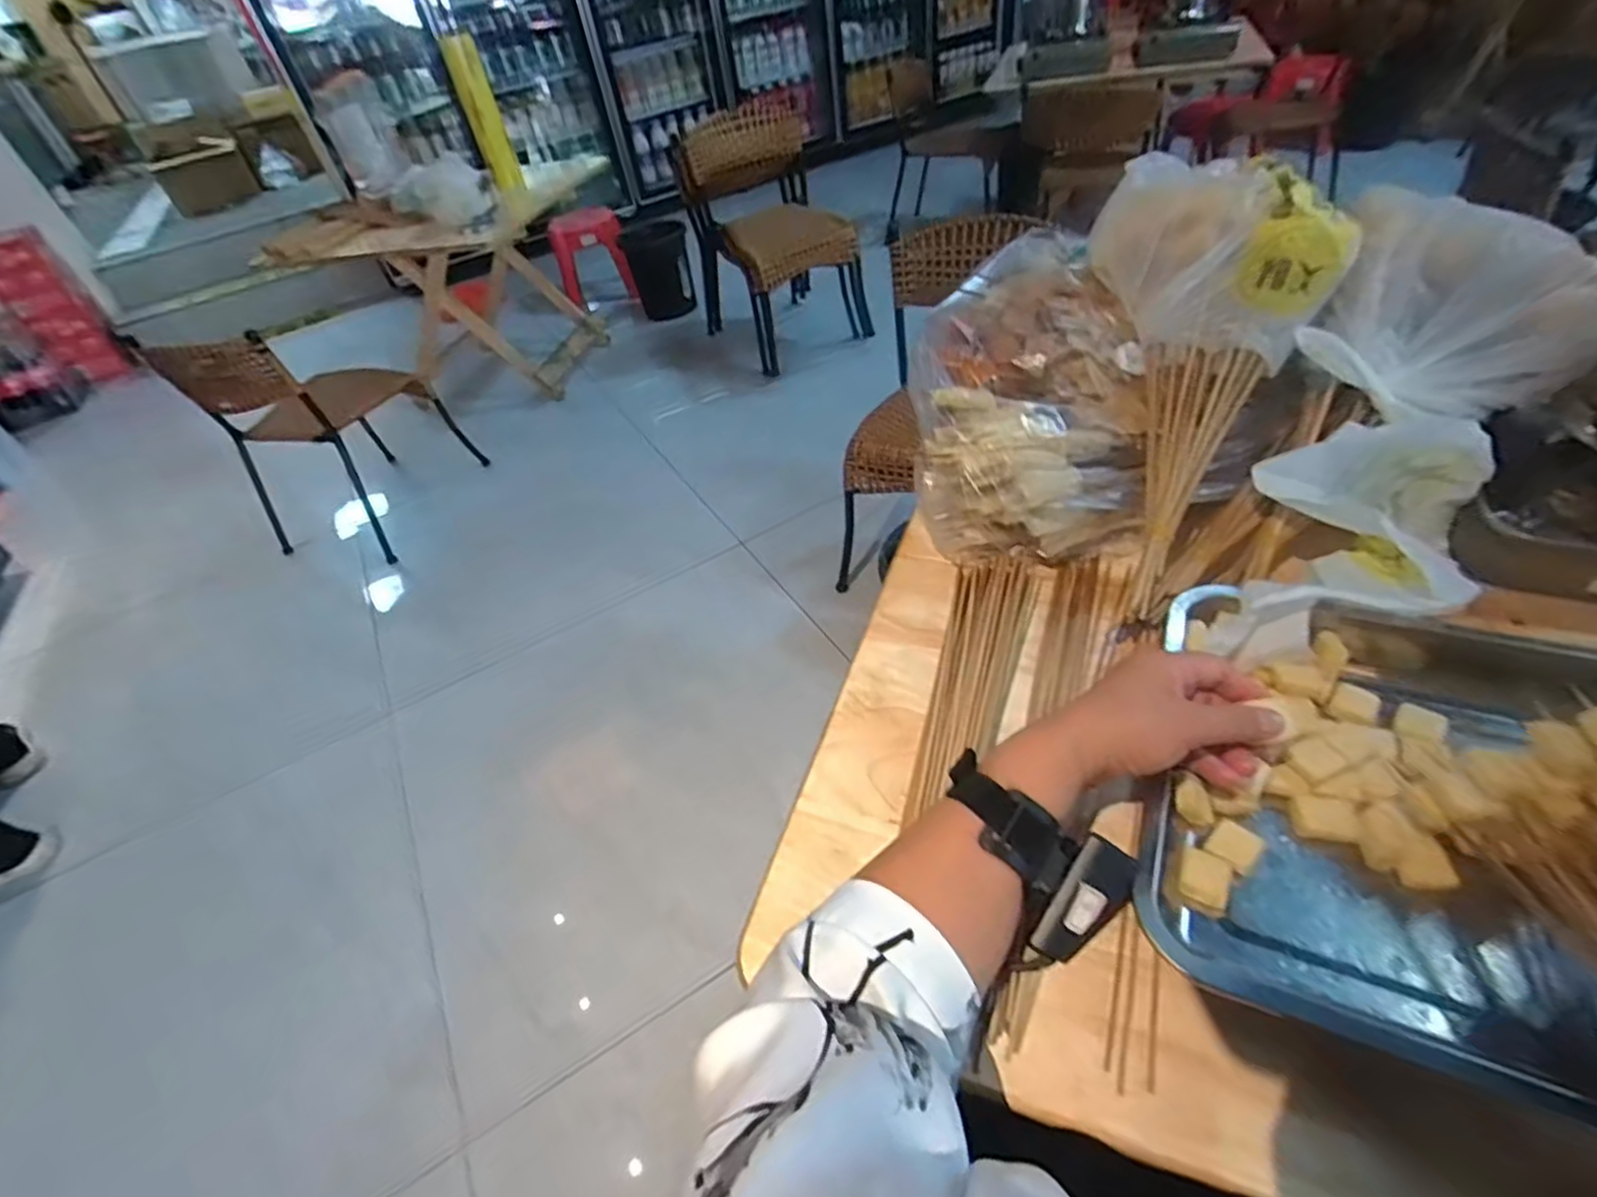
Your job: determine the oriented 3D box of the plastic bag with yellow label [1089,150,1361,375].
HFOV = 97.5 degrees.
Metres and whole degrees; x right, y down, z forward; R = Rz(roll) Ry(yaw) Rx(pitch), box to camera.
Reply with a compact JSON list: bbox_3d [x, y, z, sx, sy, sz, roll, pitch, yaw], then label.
[{"bbox_3d":[0.338,-0.288,0.583,0.189,0.108,0.100,29,57,34],"label":"plastic bag with yellow label"}]

